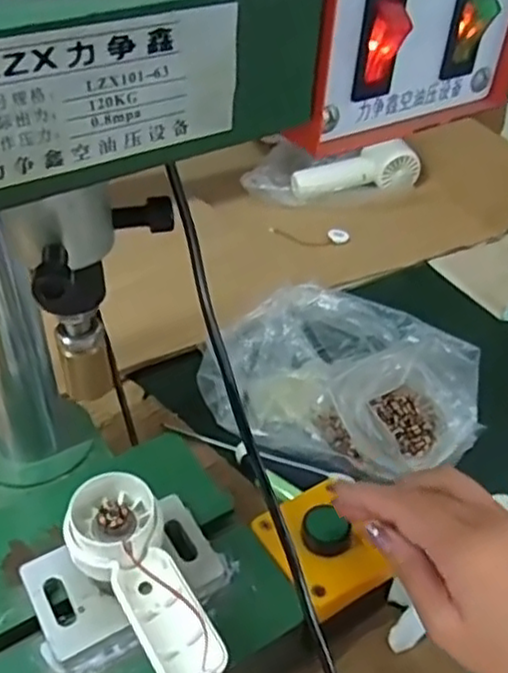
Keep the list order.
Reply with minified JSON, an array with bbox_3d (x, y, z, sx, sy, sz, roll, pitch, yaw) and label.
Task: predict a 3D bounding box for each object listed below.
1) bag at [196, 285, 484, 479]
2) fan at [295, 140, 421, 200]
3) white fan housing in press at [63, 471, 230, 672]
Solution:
[{"bbox_3d":[0.069,0.033,0.535,0.200,0.070,0.139,17,44,17],"label":"bag"},{"bbox_3d":[0.121,-0.193,0.806,0.149,0.044,0.034,-7,42,-10],"label":"fan"},{"bbox_3d":[-0.054,0.115,0.320,0.045,0.028,0.107,-17,44,-21],"label":"white fan housing in press"}]

